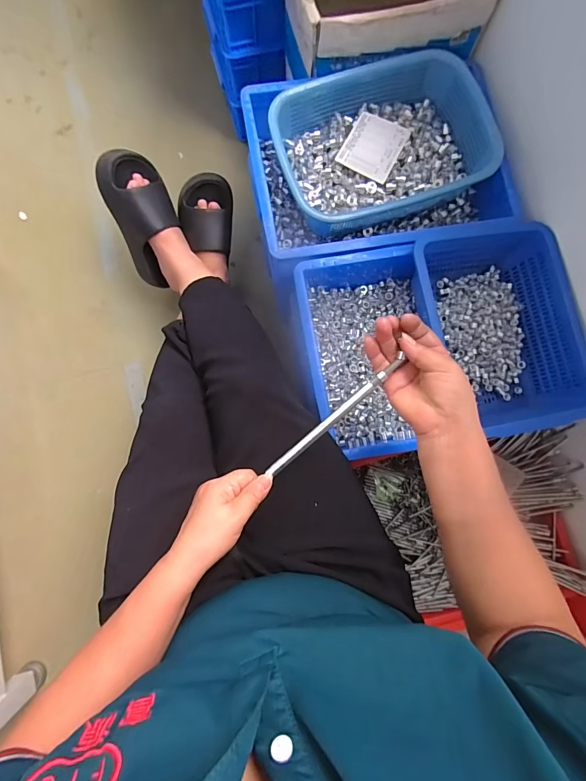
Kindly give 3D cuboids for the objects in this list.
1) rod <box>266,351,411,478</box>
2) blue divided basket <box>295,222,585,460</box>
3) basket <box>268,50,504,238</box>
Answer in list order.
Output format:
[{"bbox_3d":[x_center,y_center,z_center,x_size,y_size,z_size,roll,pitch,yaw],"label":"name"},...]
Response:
[{"bbox_3d":[0.047,0.029,0.404,0.191,0.010,0.011,-41,86,5],"label":"rod"},{"bbox_3d":[0.226,-0.083,0.587,0.416,0.108,0.324,-9,83,-4],"label":"blue divided basket"},{"bbox_3d":[0.141,-0.412,0.625,0.343,0.094,0.245,-20,83,-5],"label":"basket"}]

